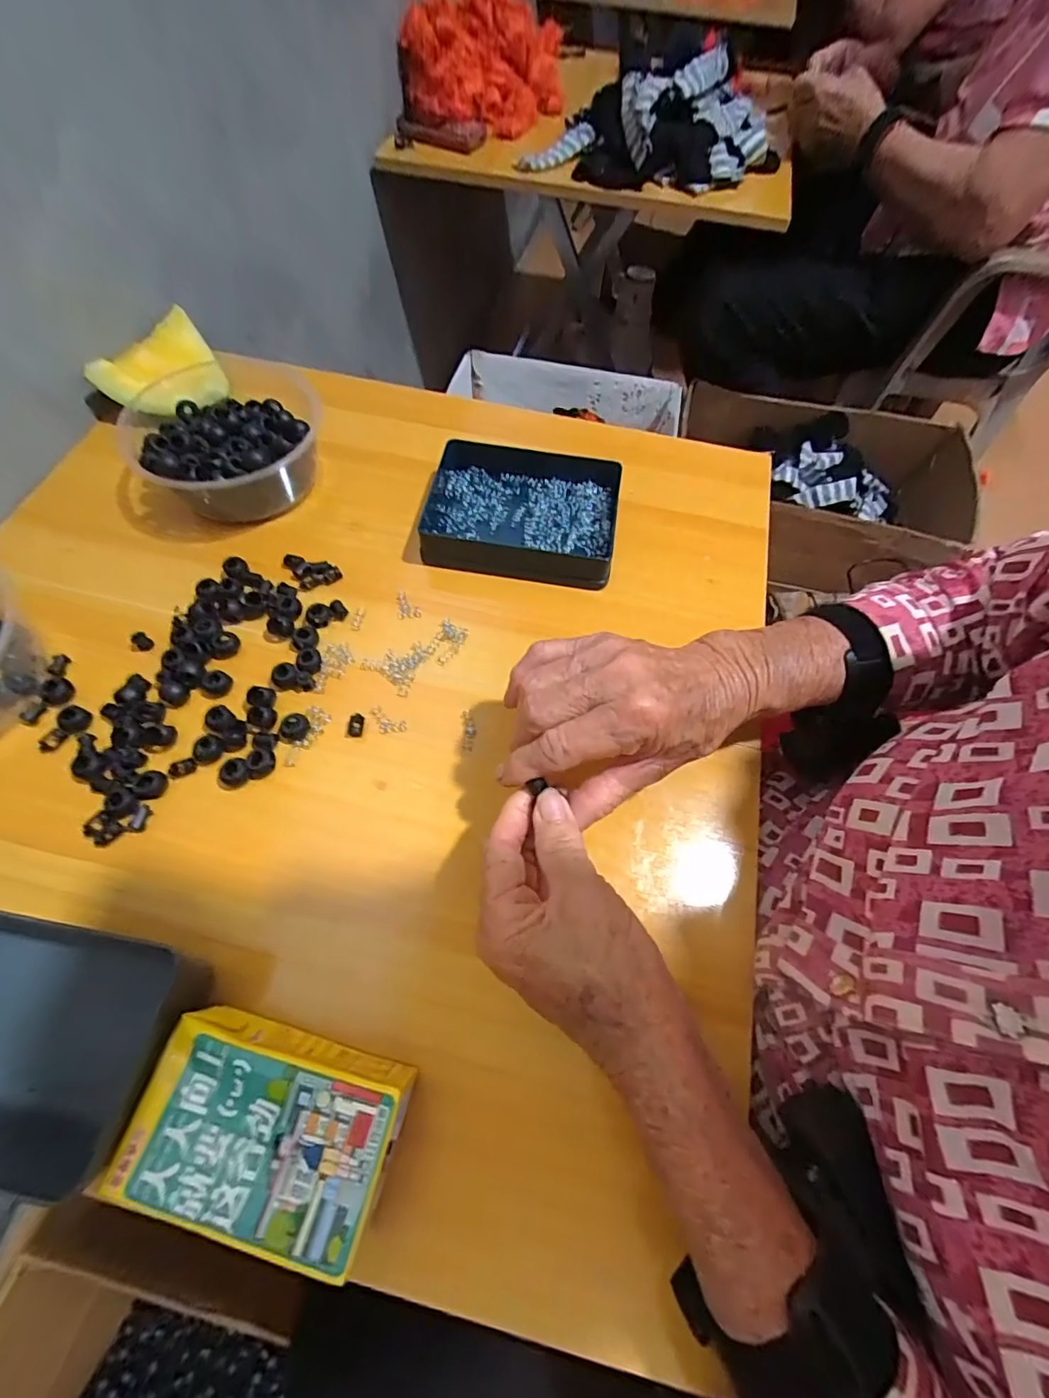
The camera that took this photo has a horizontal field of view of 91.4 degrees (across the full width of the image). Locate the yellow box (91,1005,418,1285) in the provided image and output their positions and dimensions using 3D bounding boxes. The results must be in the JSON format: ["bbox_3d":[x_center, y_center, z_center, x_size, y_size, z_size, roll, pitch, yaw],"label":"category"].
[{"bbox_3d":[-0.110,0.190,0.229,0.107,0.046,0.064,14,64,4],"label":"yellow box"}]

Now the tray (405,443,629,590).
[{"bbox_3d":[-0.006,-0.148,0.406,0.154,0.031,0.108,9,64,2],"label":"tray"}]

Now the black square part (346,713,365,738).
[{"bbox_3d":[-0.111,0.017,0.336,0.011,0.004,0.016,6,64,0],"label":"black square part"}]

